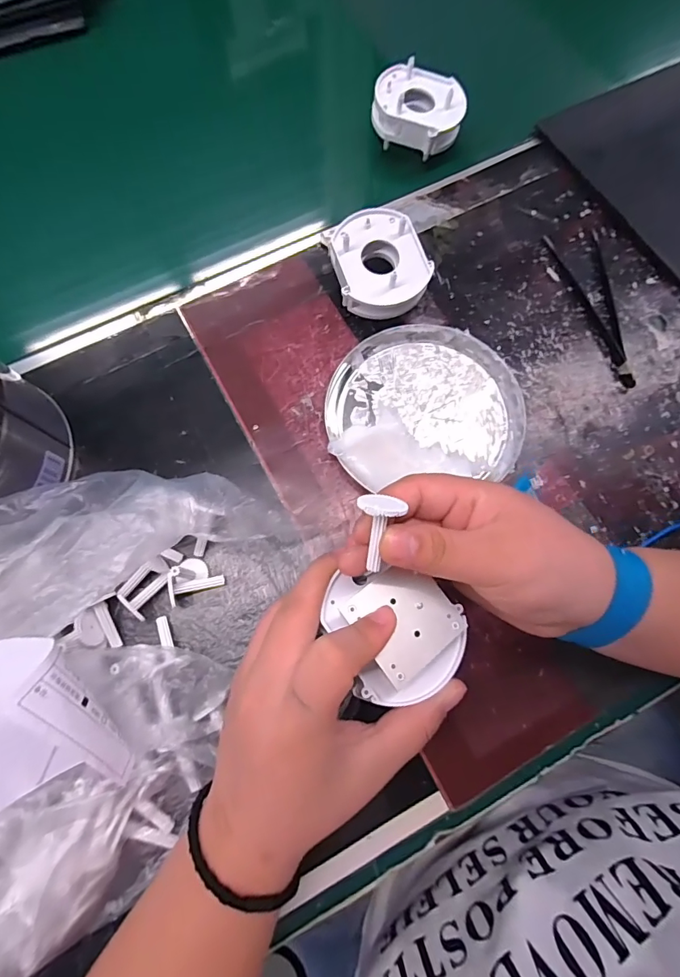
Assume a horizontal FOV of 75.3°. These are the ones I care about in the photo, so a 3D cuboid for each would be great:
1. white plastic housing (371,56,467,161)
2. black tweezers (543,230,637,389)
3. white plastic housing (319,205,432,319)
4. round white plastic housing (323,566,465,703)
[{"bbox_3d":[0.063,-0.300,0.353,0.069,0.032,0.060,19,75,6],"label":"white plastic housing"},{"bbox_3d":[0.186,-0.134,0.320,0.039,0.009,0.132,-5,78,-2],"label":"black tweezers"},{"bbox_3d":[0.027,-0.151,0.310,0.065,0.038,0.071,-16,75,-4],"label":"white plastic housing"},{"bbox_3d":[0.028,0.065,0.200,0.063,0.025,0.057,-11,78,-3],"label":"round white plastic housing"}]

